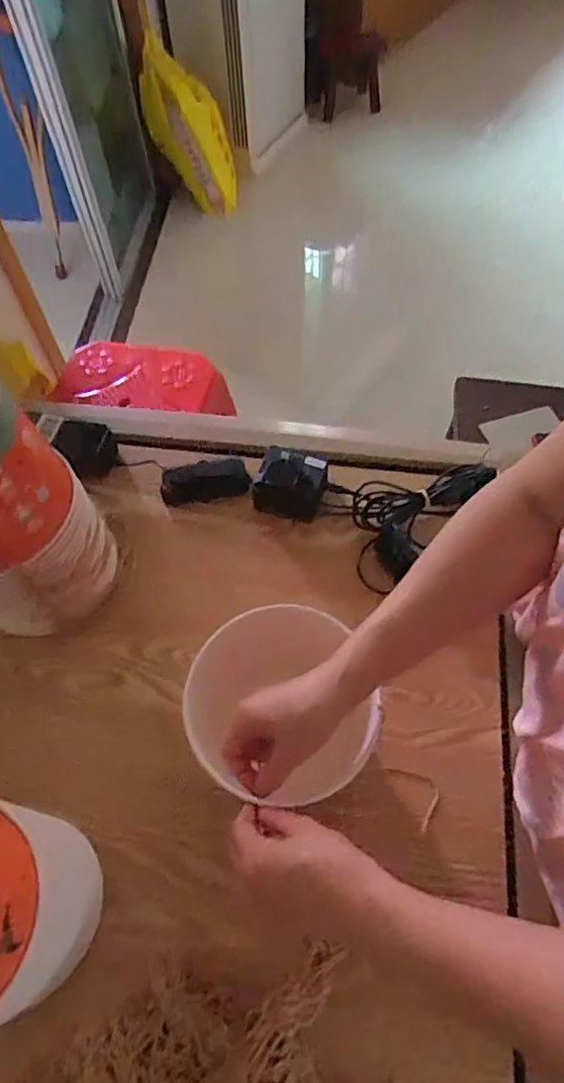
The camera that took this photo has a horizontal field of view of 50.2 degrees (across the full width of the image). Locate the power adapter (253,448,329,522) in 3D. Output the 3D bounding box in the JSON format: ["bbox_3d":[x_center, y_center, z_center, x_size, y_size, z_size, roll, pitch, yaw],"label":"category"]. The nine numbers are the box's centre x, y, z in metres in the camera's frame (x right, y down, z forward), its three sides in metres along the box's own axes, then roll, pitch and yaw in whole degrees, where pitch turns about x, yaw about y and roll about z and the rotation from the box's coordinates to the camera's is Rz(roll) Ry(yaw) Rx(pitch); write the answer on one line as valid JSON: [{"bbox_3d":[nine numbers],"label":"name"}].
[{"bbox_3d":[0.012,-0.071,0.734,0.081,0.049,0.084,11,61,9],"label":"power adapter"}]

